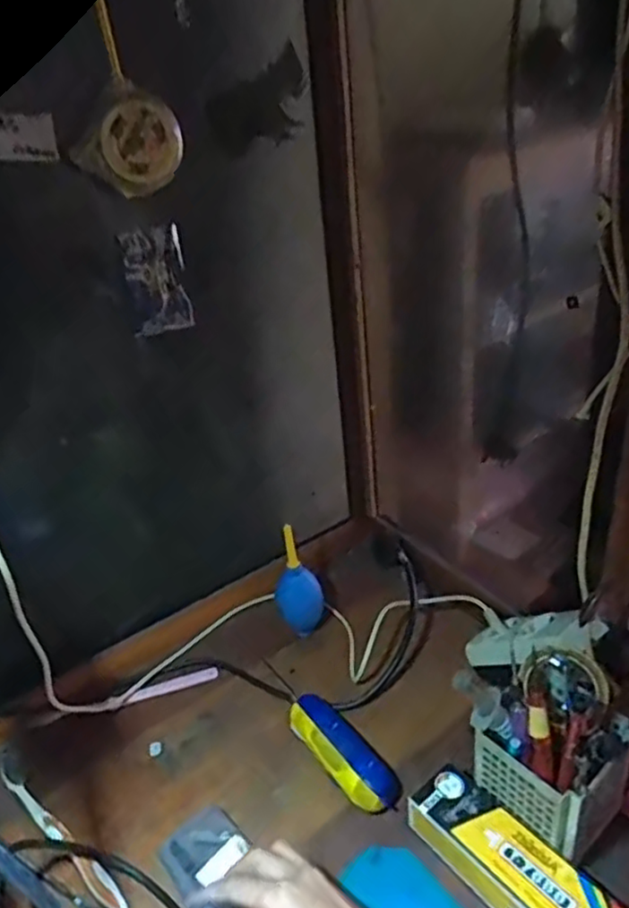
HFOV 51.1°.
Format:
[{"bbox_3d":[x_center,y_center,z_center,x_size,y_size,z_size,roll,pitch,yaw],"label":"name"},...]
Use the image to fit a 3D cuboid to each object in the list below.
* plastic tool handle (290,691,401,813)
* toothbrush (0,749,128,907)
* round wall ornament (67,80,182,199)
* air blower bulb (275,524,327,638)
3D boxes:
[{"bbox_3d":[0.025,0.254,0.566,0.049,0.037,0.121,-24,35,-28],"label":"plastic tool handle"},{"bbox_3d":[-0.215,0.312,0.549,0.194,0.016,0.018,22,40,38],"label":"toothbrush"},{"bbox_3d":[-0.135,-0.228,0.477,0.075,0.069,0.015,-11,31,-7],"label":"round wall ornament"},{"bbox_3d":[-0.017,0.133,0.683,0.051,0.129,0.044,-7,30,-3],"label":"air blower bulb"}]

